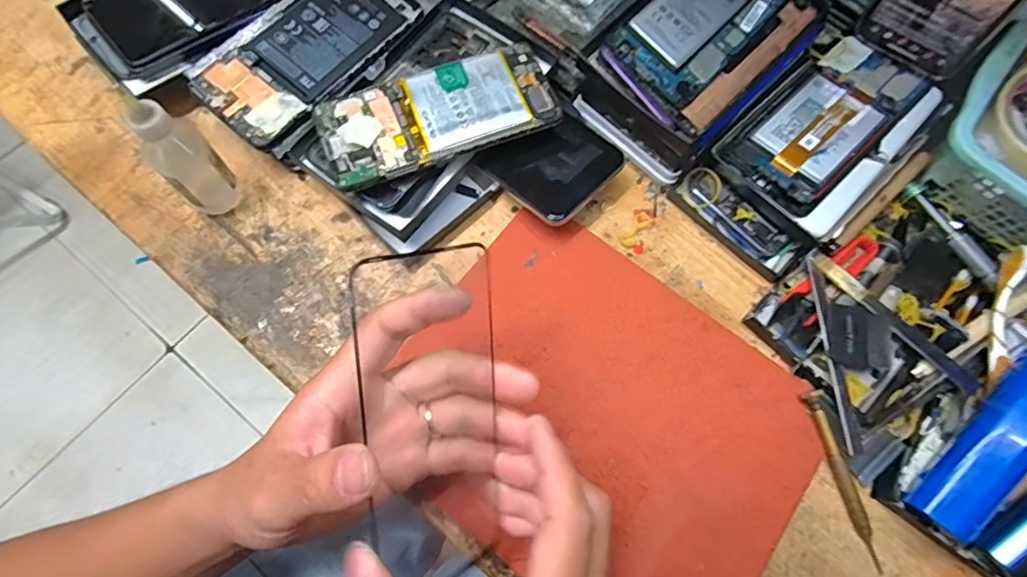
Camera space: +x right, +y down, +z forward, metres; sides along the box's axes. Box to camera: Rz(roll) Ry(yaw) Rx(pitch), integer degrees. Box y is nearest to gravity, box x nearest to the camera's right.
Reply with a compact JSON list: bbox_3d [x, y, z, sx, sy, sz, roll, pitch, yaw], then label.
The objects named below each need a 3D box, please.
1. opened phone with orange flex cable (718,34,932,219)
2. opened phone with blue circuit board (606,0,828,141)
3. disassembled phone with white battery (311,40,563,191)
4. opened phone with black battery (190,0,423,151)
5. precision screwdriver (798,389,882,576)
[{"bbox_3d":[0.227,-0.124,0.386,0.148,0.009,0.076,-42,78,-15],"label":"opened phone with orange flex cable"},{"bbox_3d":[0.146,-0.184,0.372,0.094,0.009,0.158,44,77,-4],"label":"opened phone with blue circuit board"},{"bbox_3d":[-0.051,-0.118,0.356,0.155,0.007,0.068,-19,74,-9],"label":"disassembled phone with white battery"},{"bbox_3d":[-0.144,-0.175,0.387,0.075,0.008,0.165,42,75,1],"label":"opened phone with black battery"},{"bbox_3d":[0.209,0.118,0.336,0.011,0.009,0.110,-15,73,-8],"label":"precision screwdriver"}]

